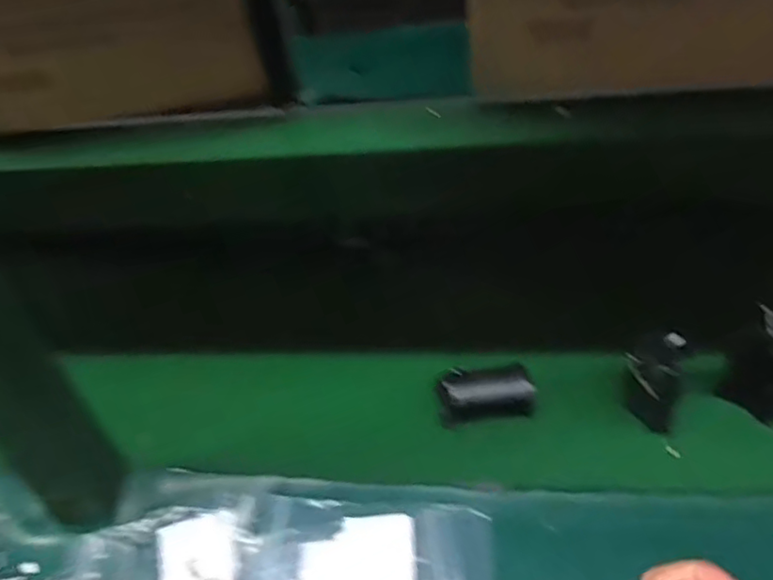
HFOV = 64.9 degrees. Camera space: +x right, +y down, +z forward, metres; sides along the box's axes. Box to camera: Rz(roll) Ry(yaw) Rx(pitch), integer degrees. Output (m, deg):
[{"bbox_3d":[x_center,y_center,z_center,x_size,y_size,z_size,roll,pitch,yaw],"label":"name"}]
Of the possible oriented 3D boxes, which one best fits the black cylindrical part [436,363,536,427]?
[{"bbox_3d":[0.078,0.082,0.475,0.070,0.034,0.033,-7,41,0],"label":"black cylindrical part"}]

